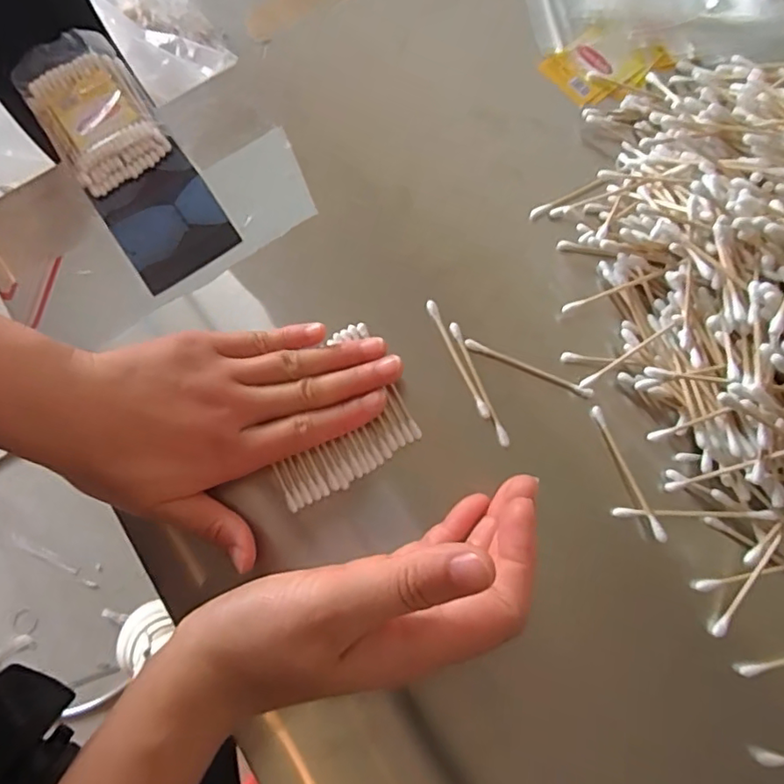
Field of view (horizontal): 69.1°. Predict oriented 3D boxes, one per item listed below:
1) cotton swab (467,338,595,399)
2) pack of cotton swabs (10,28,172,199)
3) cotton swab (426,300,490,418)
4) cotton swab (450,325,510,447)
[{"bbox_3d":[0.073,-0.013,0.304,0.071,0.005,0.004,24,77,8],"label":"cotton swab"},{"bbox_3d":[-0.189,-0.179,0.356,0.062,0.015,0.110,-35,77,-7],"label":"pack of cotton swabs"},{"bbox_3d":[0.035,-0.019,0.306,0.006,0.004,0.071,-23,77,-4],"label":"cotton swab"},{"bbox_3d":[0.047,-0.004,0.303,0.006,0.005,0.071,-21,77,-3],"label":"cotton swab"}]

